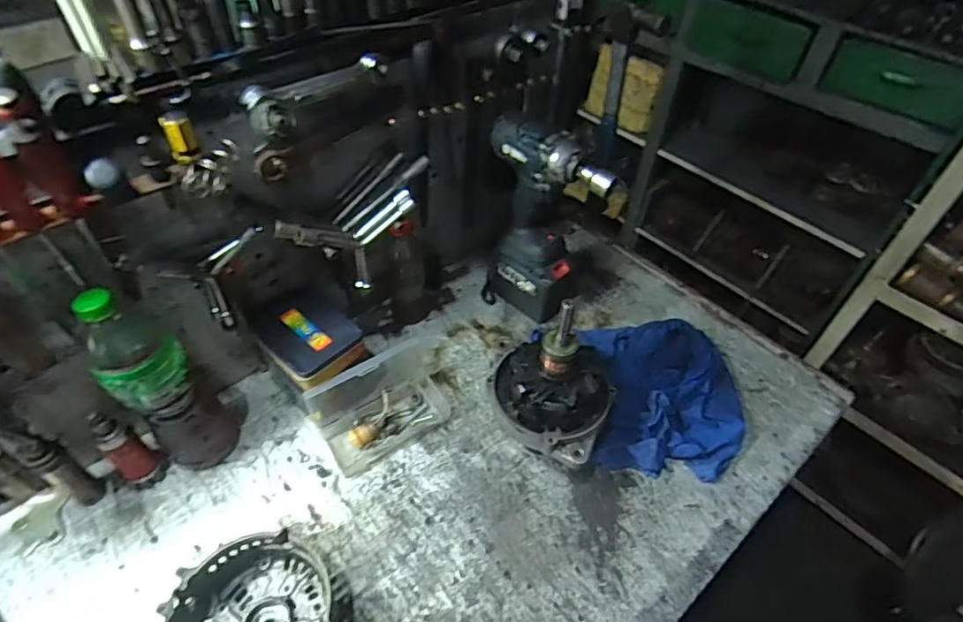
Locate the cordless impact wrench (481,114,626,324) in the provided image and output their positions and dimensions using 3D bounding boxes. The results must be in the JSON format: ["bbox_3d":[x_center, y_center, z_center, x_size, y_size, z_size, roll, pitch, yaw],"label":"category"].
[{"bbox_3d":[0.088,-0.113,0.757,0.173,0.296,0.084,31,53,23],"label":"cordless impact wrench"}]

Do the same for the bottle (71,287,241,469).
[{"bbox_3d":[-0.349,0.081,0.585,0.087,0.268,0.081,34,54,25],"label":"bottle"}]

